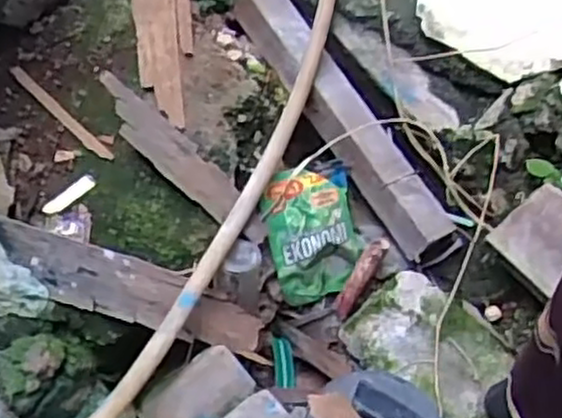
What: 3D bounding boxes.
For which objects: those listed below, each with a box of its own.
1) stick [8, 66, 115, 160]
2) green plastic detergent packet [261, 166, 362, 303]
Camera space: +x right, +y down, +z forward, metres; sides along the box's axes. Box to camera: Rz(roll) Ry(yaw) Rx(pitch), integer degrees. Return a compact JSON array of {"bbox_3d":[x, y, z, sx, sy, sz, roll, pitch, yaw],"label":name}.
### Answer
[{"bbox_3d":[-0.232,-0.101,0.782,0.150,0.013,0.013,40,73,15],"label":"stick"},{"bbox_3d":[0.037,0.028,0.814,0.096,0.024,0.148,-16,109,-10],"label":"green plastic detergent packet"}]

